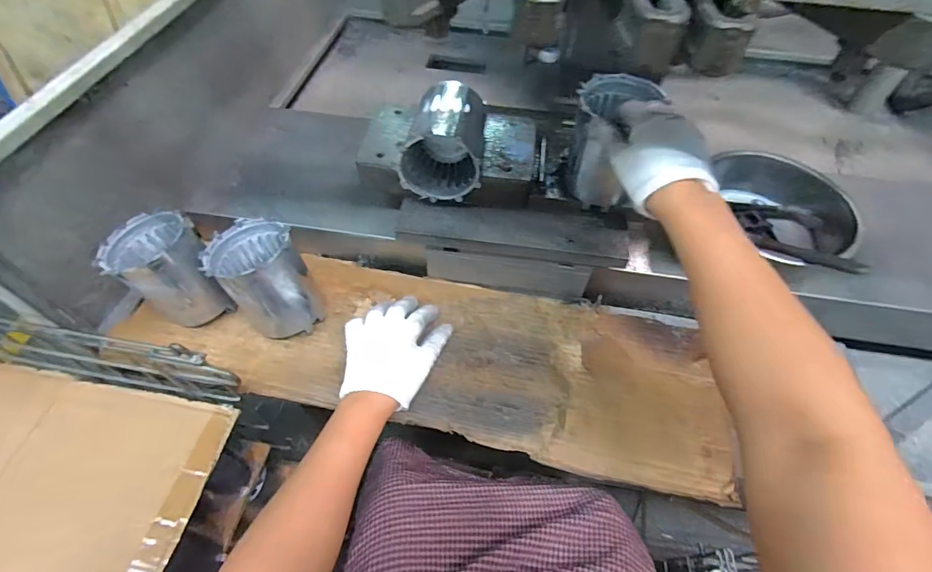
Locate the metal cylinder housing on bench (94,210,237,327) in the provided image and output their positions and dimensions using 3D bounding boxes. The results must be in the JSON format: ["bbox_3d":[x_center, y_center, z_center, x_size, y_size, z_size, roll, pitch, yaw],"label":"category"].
[{"bbox_3d":[-0.359,-0.017,0.538,0.110,0.112,0.095,40,63,22],"label":"metal cylinder housing on bench"}]

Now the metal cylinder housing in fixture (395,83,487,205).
[{"bbox_3d":[-0.025,-0.175,0.551,0.096,0.108,0.122,7,55,3],"label":"metal cylinder housing in fixture"}]

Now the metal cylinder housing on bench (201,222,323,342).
[{"bbox_3d":[-0.240,-0.007,0.536,0.118,0.120,0.088,35,61,20],"label":"metal cylinder housing on bench"}]

